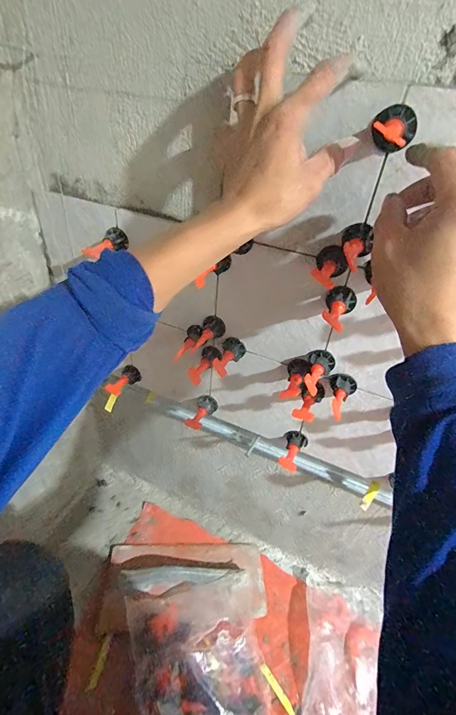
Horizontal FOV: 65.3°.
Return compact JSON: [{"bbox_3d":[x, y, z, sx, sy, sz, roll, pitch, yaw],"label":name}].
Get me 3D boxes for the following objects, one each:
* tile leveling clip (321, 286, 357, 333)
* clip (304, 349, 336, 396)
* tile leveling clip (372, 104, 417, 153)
[{"bbox_3d":[0.116,-0.049,0.372,0.031,0.030,0.053,17,40,14],"label":"tile leveling clip"},{"bbox_3d":[0.107,0.017,0.424,0.034,0.028,0.056,17,40,14],"label":"clip"},{"bbox_3d":[0.130,-0.178,0.280,0.032,0.031,0.039,17,40,14],"label":"tile leveling clip"}]

